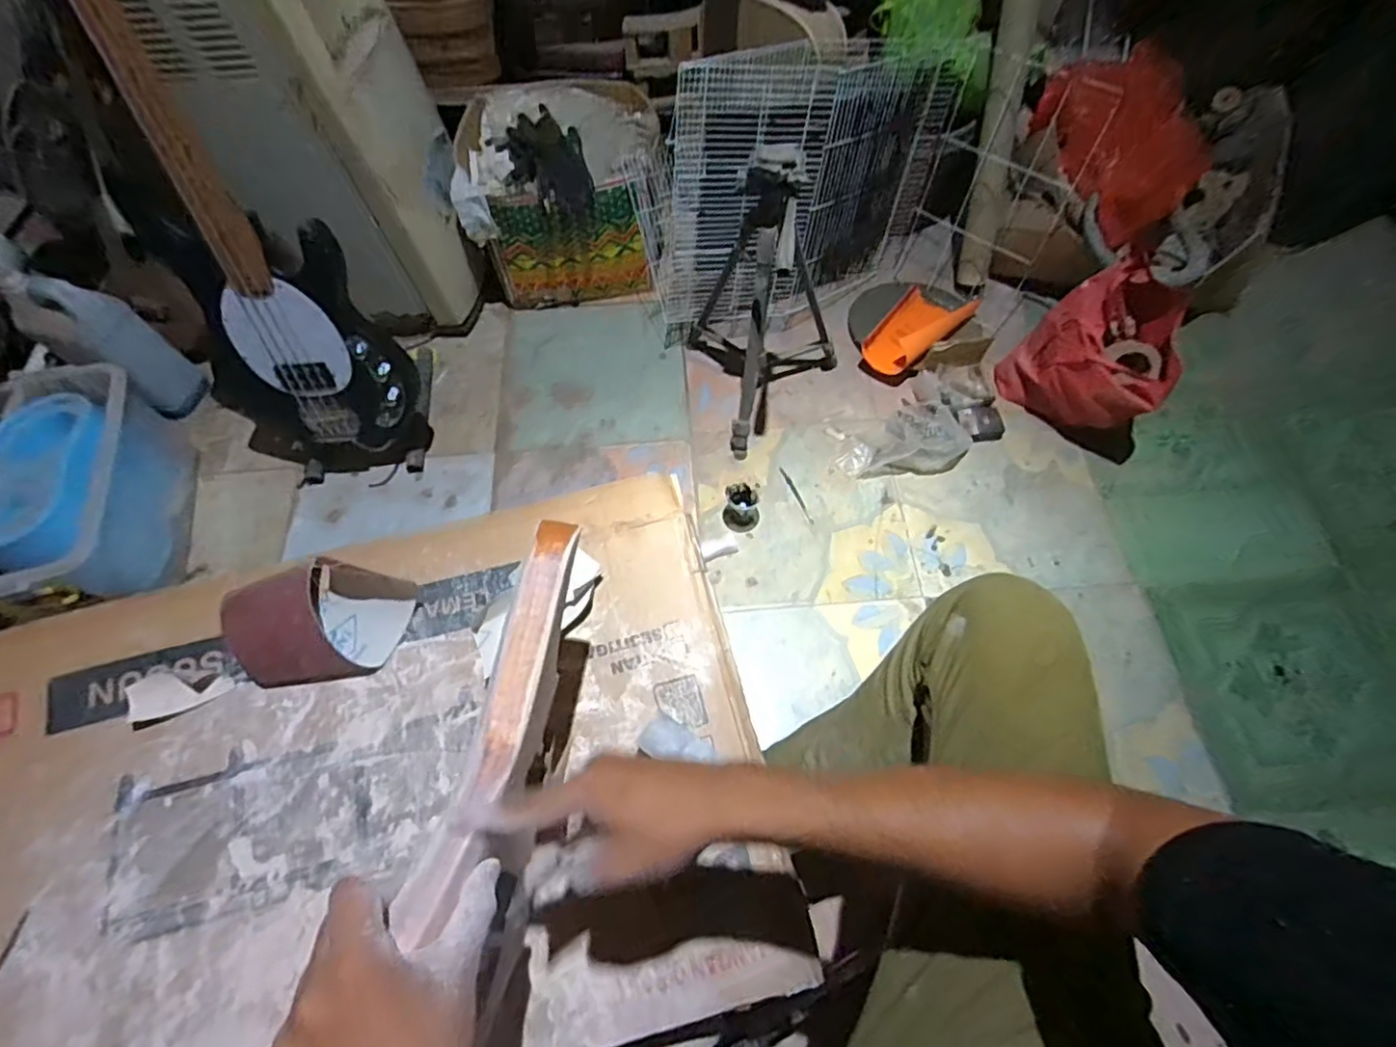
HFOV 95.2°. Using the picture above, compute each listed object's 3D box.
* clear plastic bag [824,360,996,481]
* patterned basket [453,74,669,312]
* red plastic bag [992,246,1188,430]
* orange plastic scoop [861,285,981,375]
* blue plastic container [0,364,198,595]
[{"bbox_3d":[0.459,-0.215,1.296,0.354,0.133,0.197,-16,64,-7],"label":"clear plastic bag"},{"bbox_3d":[-0.297,-0.742,1.452,0.418,0.325,0.340,-8,64,-4],"label":"patterned basket"},{"bbox_3d":[0.776,-0.318,1.238,0.164,0.293,0.274,-32,67,-14],"label":"red plastic bag"},{"bbox_3d":[0.497,-0.448,1.421,0.154,0.090,0.308,35,69,16],"label":"orange plastic scoop"},{"bbox_3d":[-1.086,-0.048,1.138,0.216,0.216,0.439,-12,64,-5],"label":"blue plastic container"}]

